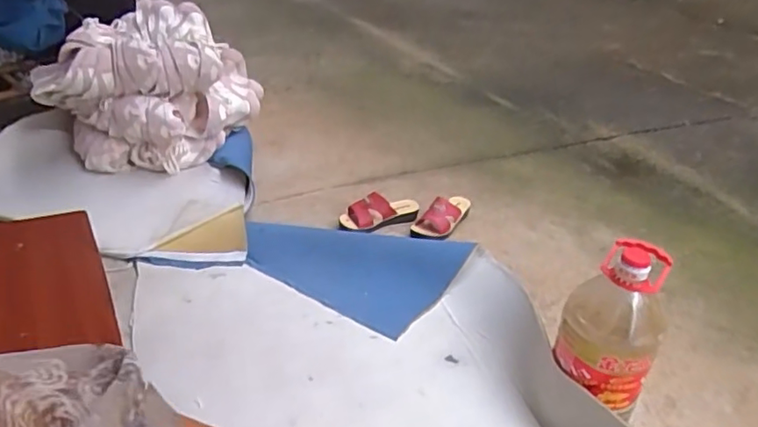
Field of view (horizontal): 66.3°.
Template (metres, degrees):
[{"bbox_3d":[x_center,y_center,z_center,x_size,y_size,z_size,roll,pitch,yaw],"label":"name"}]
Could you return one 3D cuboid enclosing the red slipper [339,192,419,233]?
[{"bbox_3d":[0.001,-0.002,1.524,0.211,0.077,0.071,-8,34,-20],"label":"red slipper"}]

